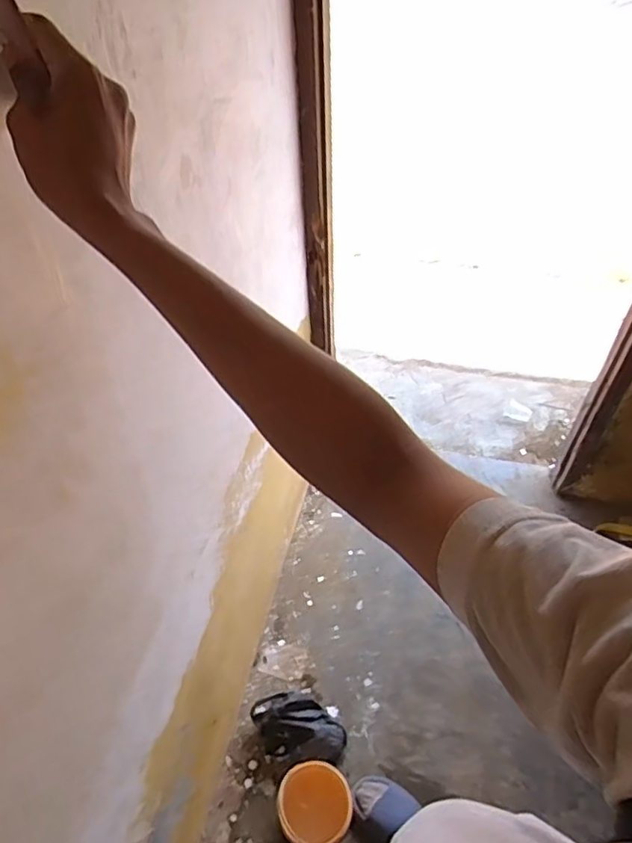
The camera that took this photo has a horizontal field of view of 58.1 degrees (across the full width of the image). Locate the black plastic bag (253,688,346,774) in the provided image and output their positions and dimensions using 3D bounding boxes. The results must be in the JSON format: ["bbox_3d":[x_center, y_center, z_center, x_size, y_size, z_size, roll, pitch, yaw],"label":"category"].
[{"bbox_3d":[-0.047,0.833,1.542,0.247,0.087,0.184,-8,57,-3],"label":"black plastic bag"}]

